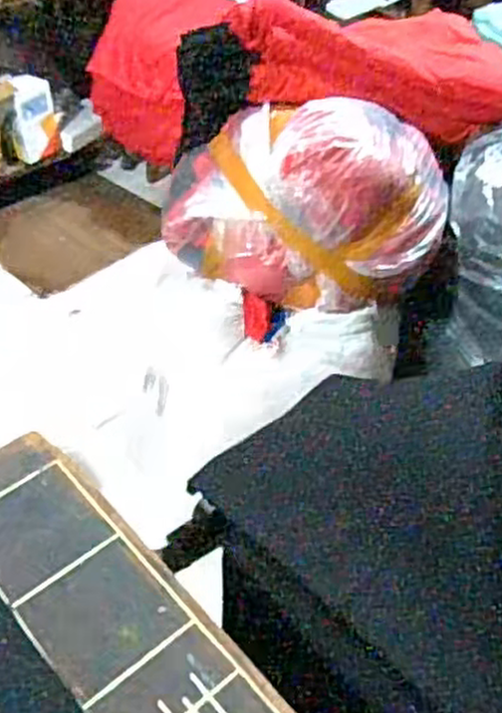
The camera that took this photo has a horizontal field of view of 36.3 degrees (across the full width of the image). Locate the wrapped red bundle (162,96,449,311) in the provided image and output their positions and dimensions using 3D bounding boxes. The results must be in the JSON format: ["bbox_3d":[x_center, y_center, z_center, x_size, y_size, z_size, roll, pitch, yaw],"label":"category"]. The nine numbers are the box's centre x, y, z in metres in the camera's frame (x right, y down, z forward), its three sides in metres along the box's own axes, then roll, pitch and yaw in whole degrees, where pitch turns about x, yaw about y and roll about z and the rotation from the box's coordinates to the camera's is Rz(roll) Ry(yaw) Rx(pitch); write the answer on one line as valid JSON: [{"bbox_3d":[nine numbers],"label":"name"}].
[{"bbox_3d":[0.093,-0.269,1.319,0.473,0.265,0.275,3,42,2],"label":"wrapped red bundle"}]

